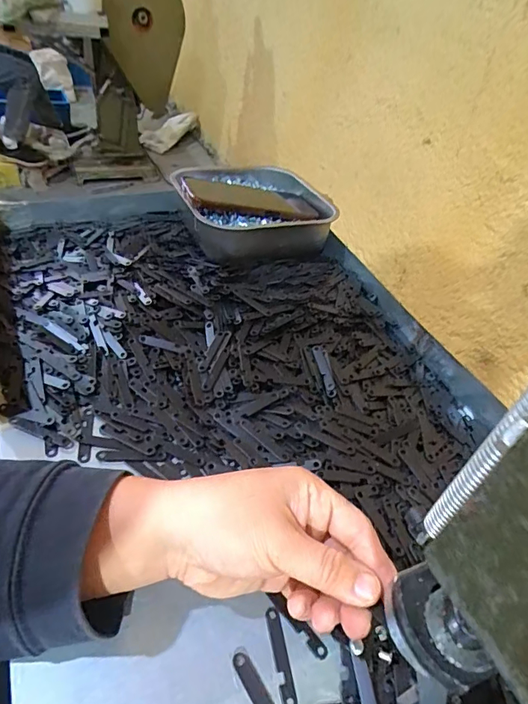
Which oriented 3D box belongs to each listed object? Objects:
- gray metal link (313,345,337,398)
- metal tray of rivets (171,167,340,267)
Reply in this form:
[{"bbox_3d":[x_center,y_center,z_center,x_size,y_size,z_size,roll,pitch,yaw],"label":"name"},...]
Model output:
[{"bbox_3d":[0.056,0.016,0.429,0.012,0.004,0.060,-5,46,-9],"label":"gray metal link"},{"bbox_3d":[-0.011,-0.185,0.578,0.174,0.049,0.177,-17,49,-20],"label":"metal tray of rivets"}]

